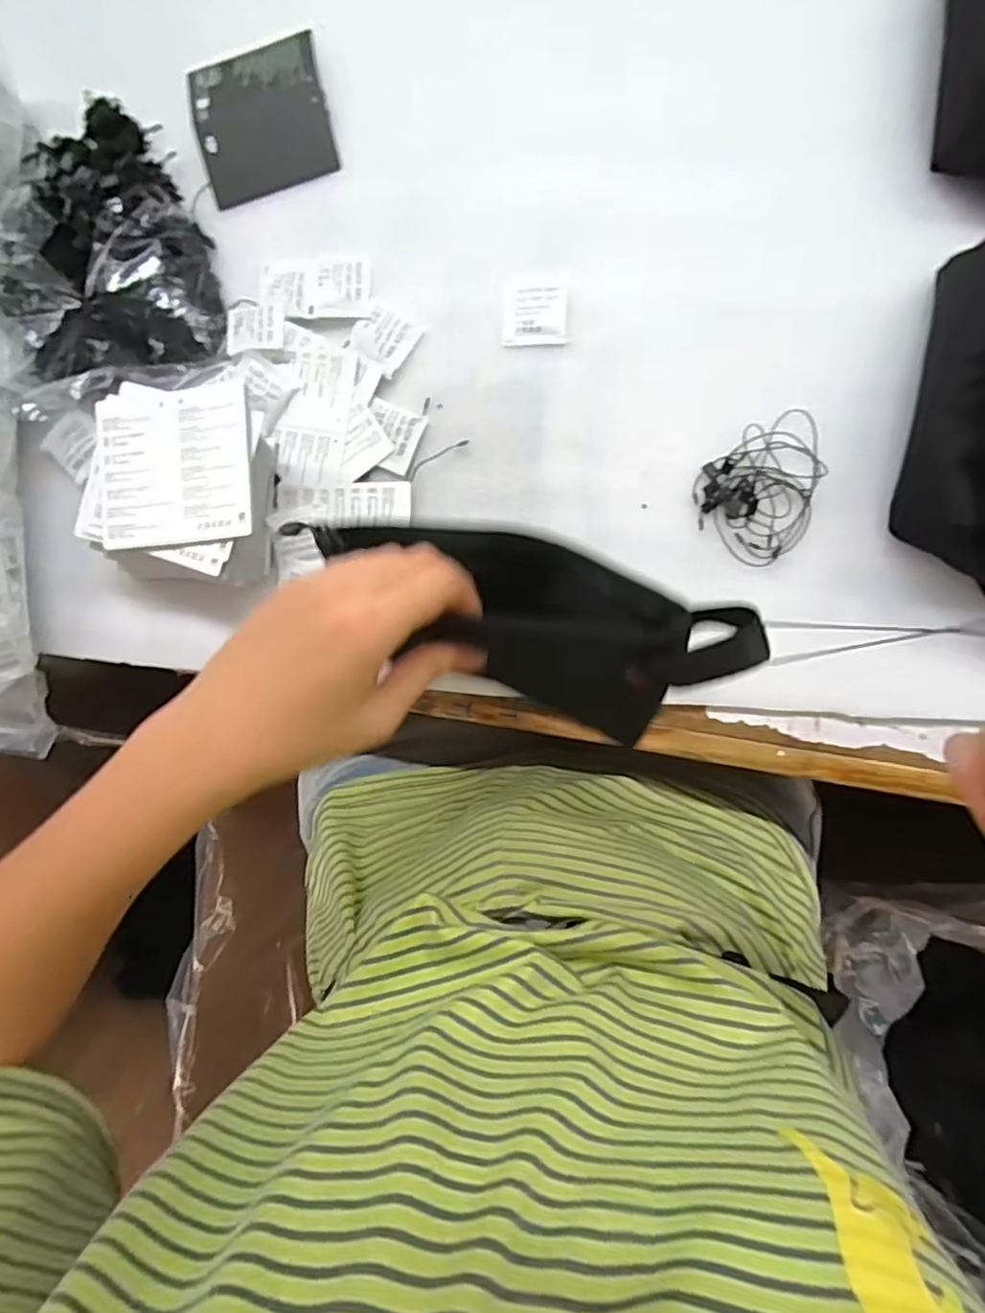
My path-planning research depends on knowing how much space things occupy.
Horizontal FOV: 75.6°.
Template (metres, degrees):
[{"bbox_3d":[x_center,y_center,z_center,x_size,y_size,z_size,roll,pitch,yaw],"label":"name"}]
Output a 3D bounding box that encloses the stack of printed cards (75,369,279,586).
[{"bbox_3d":[-0.193,-0.116,0.402,0.117,0.046,0.132,7,92,7],"label":"stack of printed cards"}]

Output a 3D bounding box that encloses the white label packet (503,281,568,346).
[{"bbox_3d":[0.027,-0.217,0.400,0.039,0.009,0.041,4,92,8],"label":"white label packet"}]

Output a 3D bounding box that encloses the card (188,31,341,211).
[{"bbox_3d":[-0.153,-0.357,0.418,0.088,0.007,0.097,-12,89,8],"label":"card"}]

